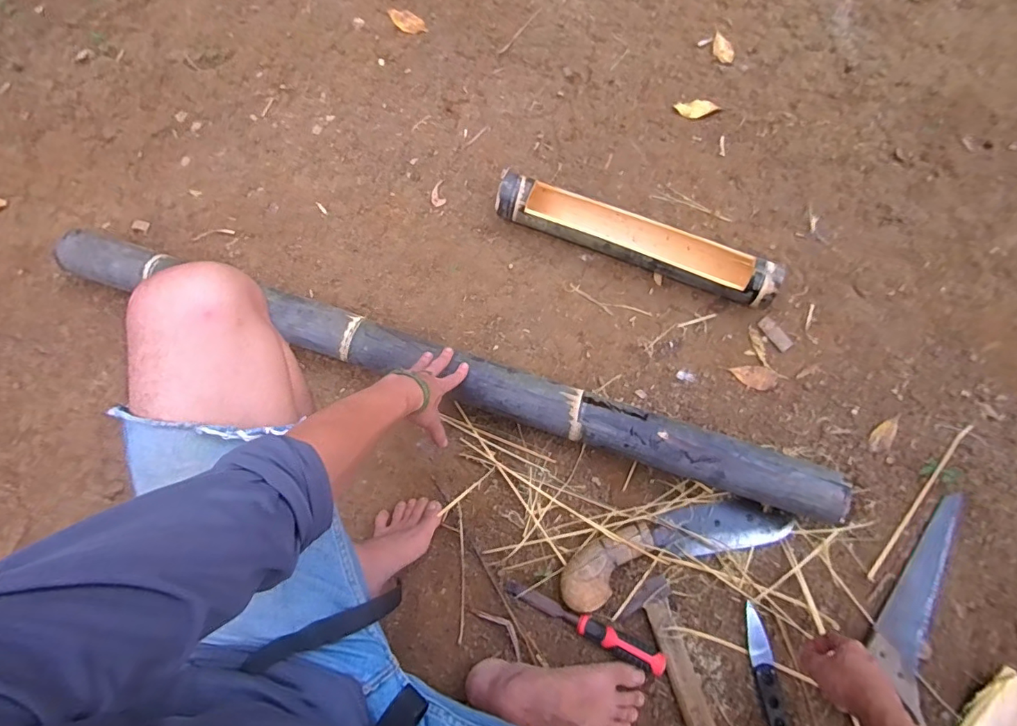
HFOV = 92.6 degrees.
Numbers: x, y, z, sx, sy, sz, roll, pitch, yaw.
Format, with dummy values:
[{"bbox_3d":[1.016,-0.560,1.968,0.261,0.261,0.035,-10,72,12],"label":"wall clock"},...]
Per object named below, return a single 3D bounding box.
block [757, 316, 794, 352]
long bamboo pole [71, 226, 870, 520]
[{"bbox_3d":[0.468,-0.051,0.851,0.029,0.004,0.066,-34,77,-9],"label":"block"},{"bbox_3d":[-0.112,0.010,0.781,1.289,0.090,0.080,18,75,5],"label":"long bamboo pole"}]

